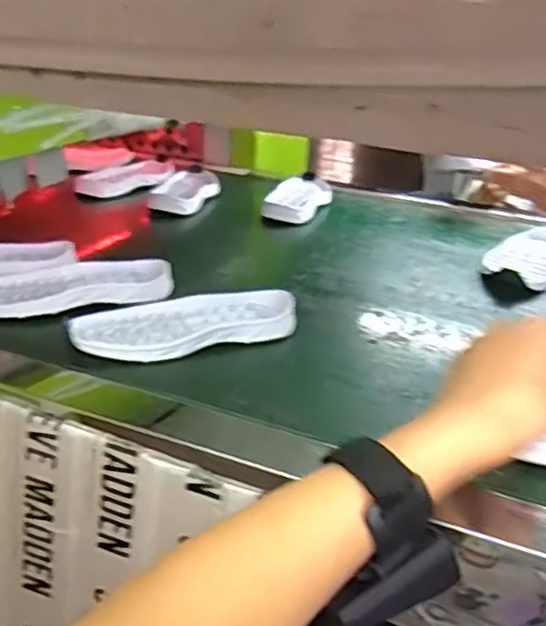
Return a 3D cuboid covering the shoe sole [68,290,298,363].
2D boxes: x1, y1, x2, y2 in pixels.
[{"bbox_3d":[-0.077,0.006,0.569,0.187,0.024,0.098,-8,26,-22],"label":"shoe sole"}]

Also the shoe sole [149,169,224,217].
[{"bbox_3d":[-0.125,-0.182,0.961,0.087,0.025,0.208,3,24,0],"label":"shoe sole"}]

